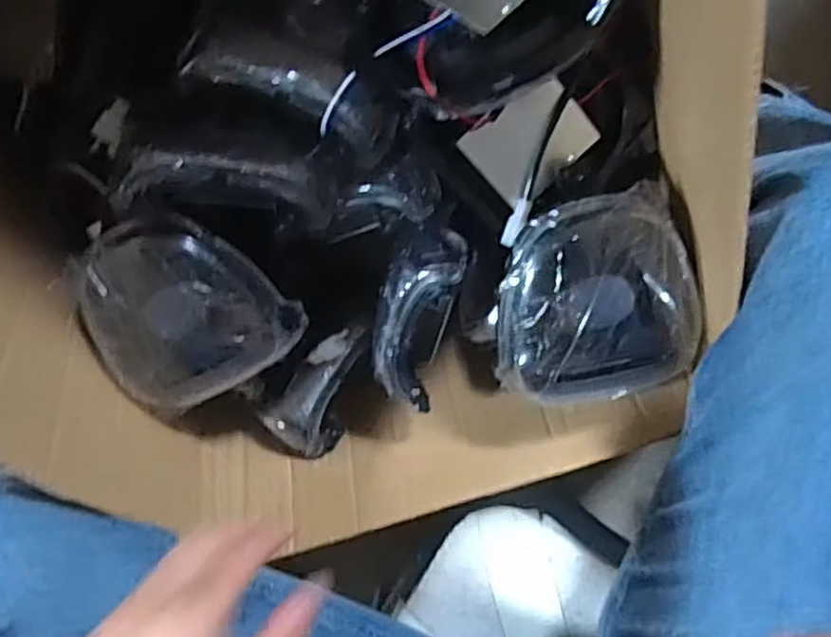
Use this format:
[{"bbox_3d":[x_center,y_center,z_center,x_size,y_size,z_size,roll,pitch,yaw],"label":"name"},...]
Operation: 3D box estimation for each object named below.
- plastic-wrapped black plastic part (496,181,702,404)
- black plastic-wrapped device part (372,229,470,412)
[{"bbox_3d":[0.108,-0.010,0.440,0.123,0.045,0.119,0,90,9],"label":"plastic-wrapped black plastic part"},{"bbox_3d":[-0.001,0.003,0.478,0.053,0.040,0.129,18,118,9],"label":"black plastic-wrapped device part"}]

